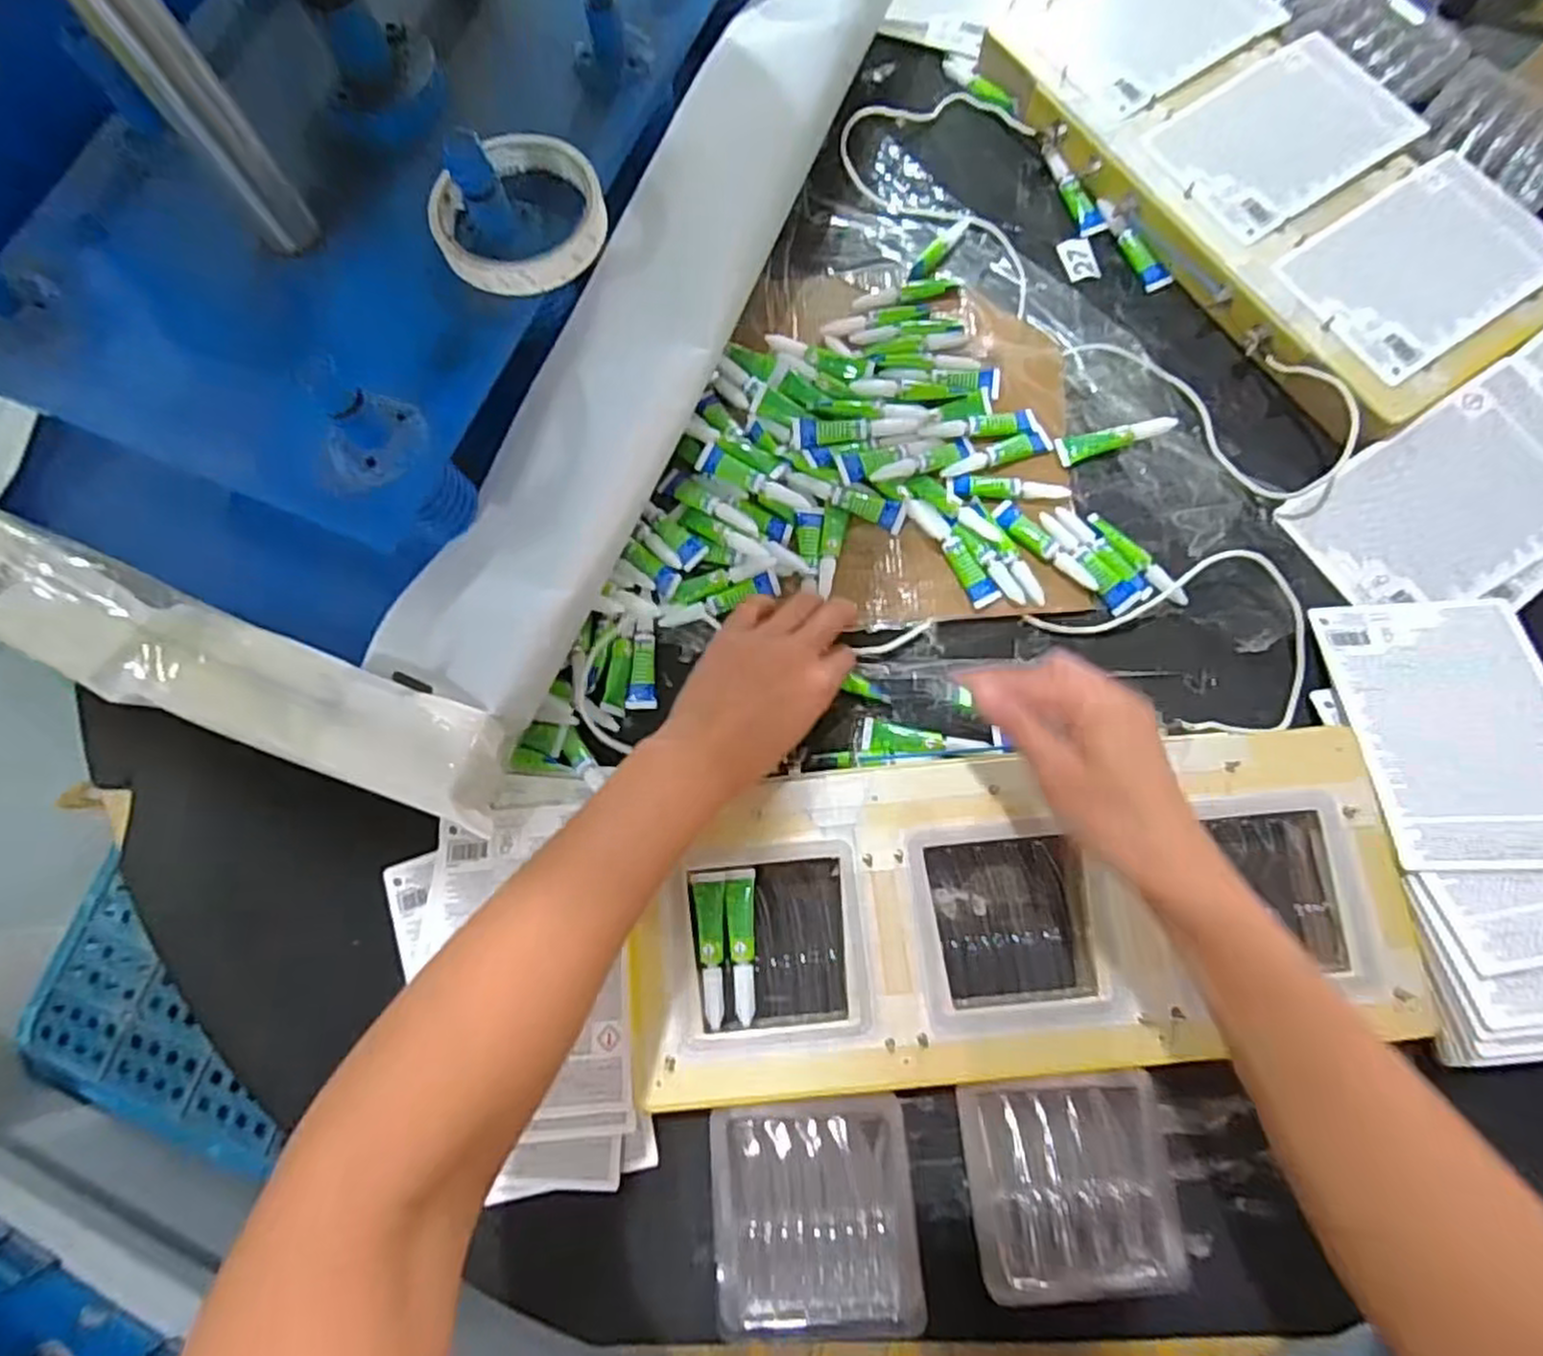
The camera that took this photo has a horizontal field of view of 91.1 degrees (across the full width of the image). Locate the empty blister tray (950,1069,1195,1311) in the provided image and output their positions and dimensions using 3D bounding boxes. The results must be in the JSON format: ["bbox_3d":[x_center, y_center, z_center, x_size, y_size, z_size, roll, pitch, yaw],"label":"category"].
[{"bbox_3d":[0.159,0.271,0.400,0.103,0.017,0.105,-7,75,0],"label":"empty blister tray"}]

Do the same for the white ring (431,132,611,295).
[{"bbox_3d":[-0.135,-0.248,0.405,0.090,0.016,0.090,0,75,1],"label":"white ring"}]

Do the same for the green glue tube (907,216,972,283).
[{"bbox_3d":[0.126,-0.321,0.564,0.015,0.012,0.080,33,65,9],"label":"green glue tube"}]

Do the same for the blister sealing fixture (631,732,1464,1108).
[{"bbox_3d":[0.136,0.134,0.436,0.414,0.043,0.168,-6,75,0],"label":"blister sealing fixture"}]

